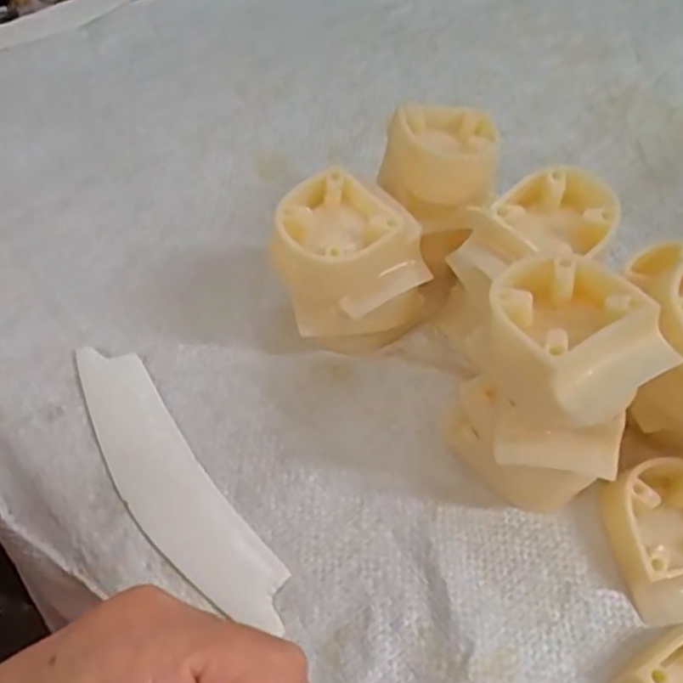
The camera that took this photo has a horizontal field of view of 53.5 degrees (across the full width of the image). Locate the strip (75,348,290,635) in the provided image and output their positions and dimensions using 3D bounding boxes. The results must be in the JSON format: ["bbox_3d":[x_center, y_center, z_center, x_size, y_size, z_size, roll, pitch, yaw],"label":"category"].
[{"bbox_3d":[-0.076,0.062,0.296,0.037,0.008,0.148,-38,65,-8],"label":"strip"}]

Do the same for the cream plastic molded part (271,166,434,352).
[{"bbox_3d":[0.004,-0.032,0.314,0.073,0.079,0.052,-6,56,-7],"label":"cream plastic molded part"}]

